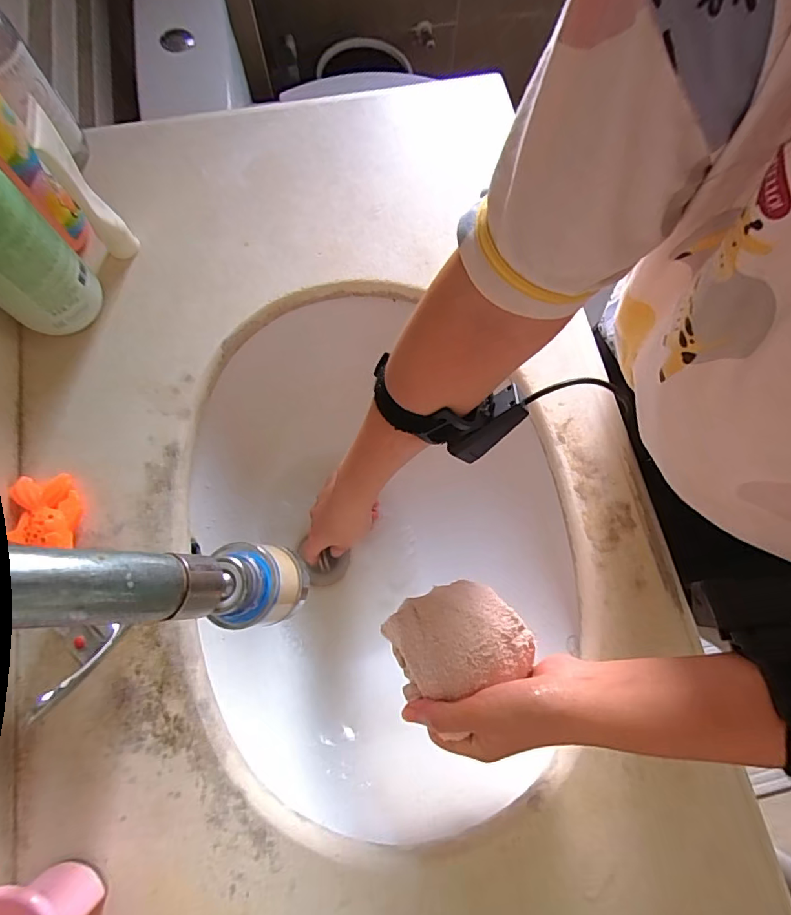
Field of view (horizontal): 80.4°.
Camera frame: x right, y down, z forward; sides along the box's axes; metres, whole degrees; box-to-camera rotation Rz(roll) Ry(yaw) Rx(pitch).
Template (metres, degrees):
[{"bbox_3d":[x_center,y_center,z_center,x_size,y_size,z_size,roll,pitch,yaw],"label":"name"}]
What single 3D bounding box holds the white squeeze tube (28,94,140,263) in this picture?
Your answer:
[{"bbox_3d":[-0.266,-0.225,0.401,0.025,0.130,0.041,7,74,0],"label":"white squeeze tube"}]

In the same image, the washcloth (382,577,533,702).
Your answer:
[{"bbox_3d":[0.045,0.130,0.344,0.097,0.043,0.067,-13,75,-5],"label":"washcloth"}]

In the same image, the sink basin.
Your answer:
[{"bbox_3d":[0.000,0.083,0.489,0.323,0.136,0.475,-9,75,-4],"label":"sink basin"}]

